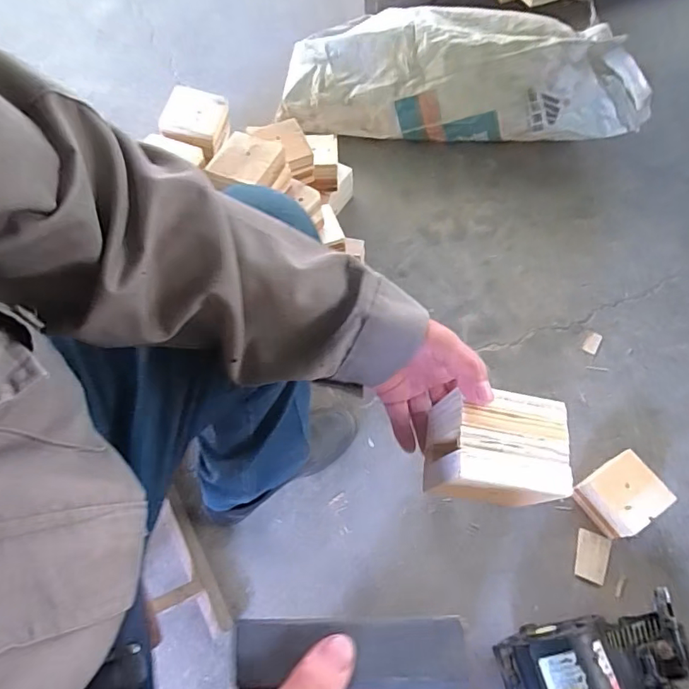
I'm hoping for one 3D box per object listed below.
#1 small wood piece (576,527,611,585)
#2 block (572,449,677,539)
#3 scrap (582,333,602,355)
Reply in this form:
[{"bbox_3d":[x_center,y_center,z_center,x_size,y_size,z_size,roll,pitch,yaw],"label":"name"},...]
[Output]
[{"bbox_3d":[0.379,0.327,0.756,0.049,0.012,0.071,18,62,10],"label":"small wood piece"},{"bbox_3d":[0.424,0.236,0.765,0.099,0.086,0.091,-31,66,-15],"label":"block"},{"bbox_3d":[0.473,-0.003,0.938,0.026,0.004,0.048,31,65,16],"label":"scrap"}]

